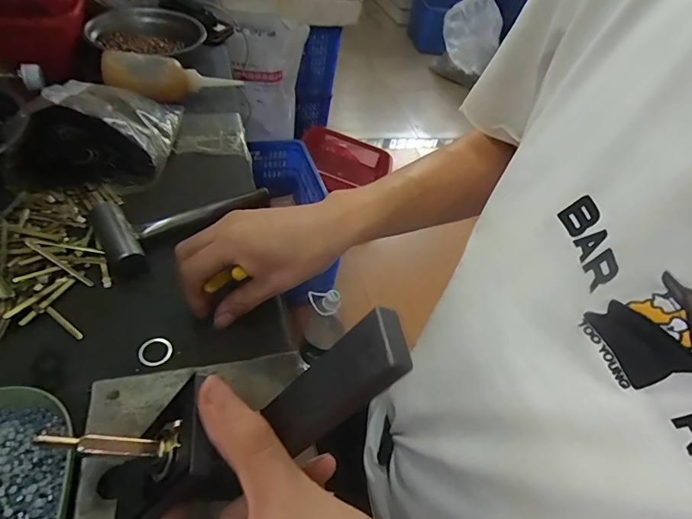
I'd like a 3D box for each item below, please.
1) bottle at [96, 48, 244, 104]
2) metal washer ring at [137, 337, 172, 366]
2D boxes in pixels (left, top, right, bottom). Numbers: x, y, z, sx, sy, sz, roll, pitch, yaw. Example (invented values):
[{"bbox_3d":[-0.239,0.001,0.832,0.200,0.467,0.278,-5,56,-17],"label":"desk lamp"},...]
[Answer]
[{"bbox_3d":[-0.230,-0.240,0.588,0.178,0.045,0.059,-10,46,-40],"label":"bottle"},{"bbox_3d":[-0.157,0.075,0.361,0.025,0.004,0.026,6,46,-7],"label":"metal washer ring"}]

